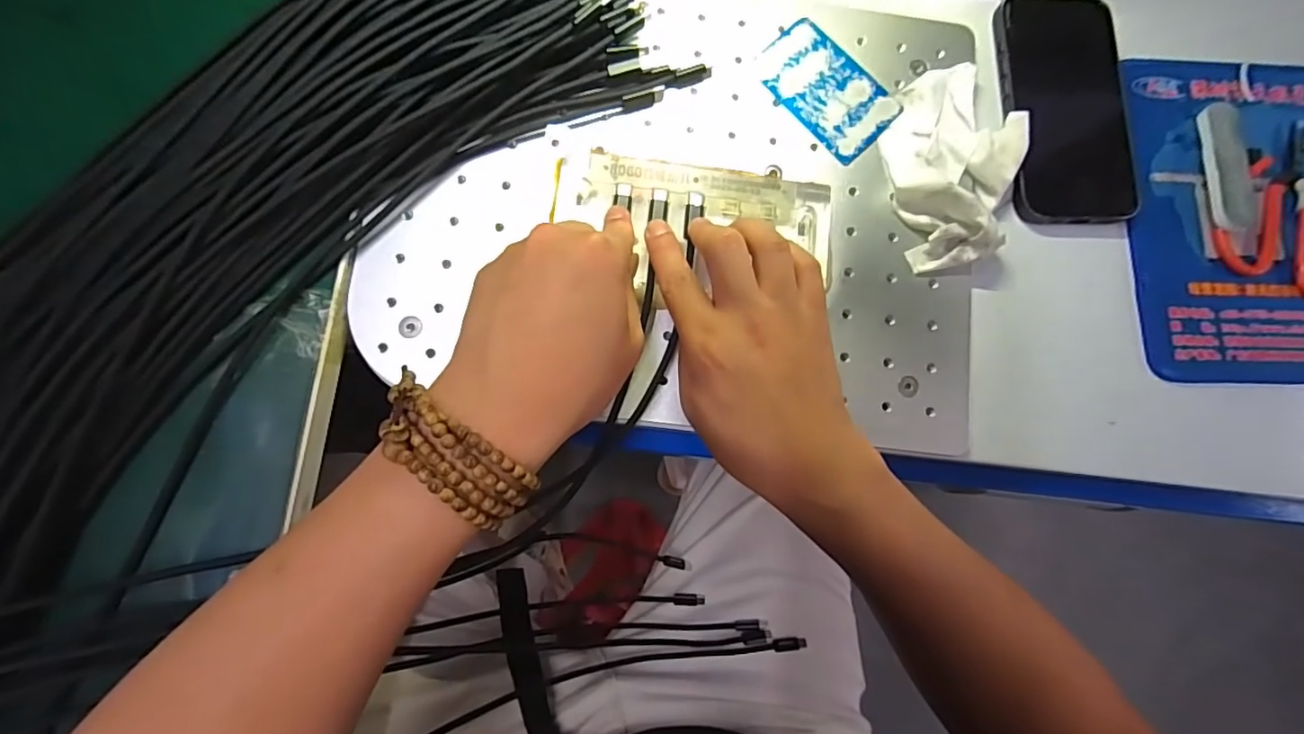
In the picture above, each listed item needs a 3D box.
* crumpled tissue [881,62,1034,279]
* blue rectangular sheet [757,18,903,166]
[{"bbox_3d":[0.176,-0.120,0.330,0.077,0.027,0.126,20,81,-2],"label":"crumpled tissue"},{"bbox_3d":[0.104,-0.167,0.343,0.085,0.004,0.053,44,84,4],"label":"blue rectangular sheet"}]

